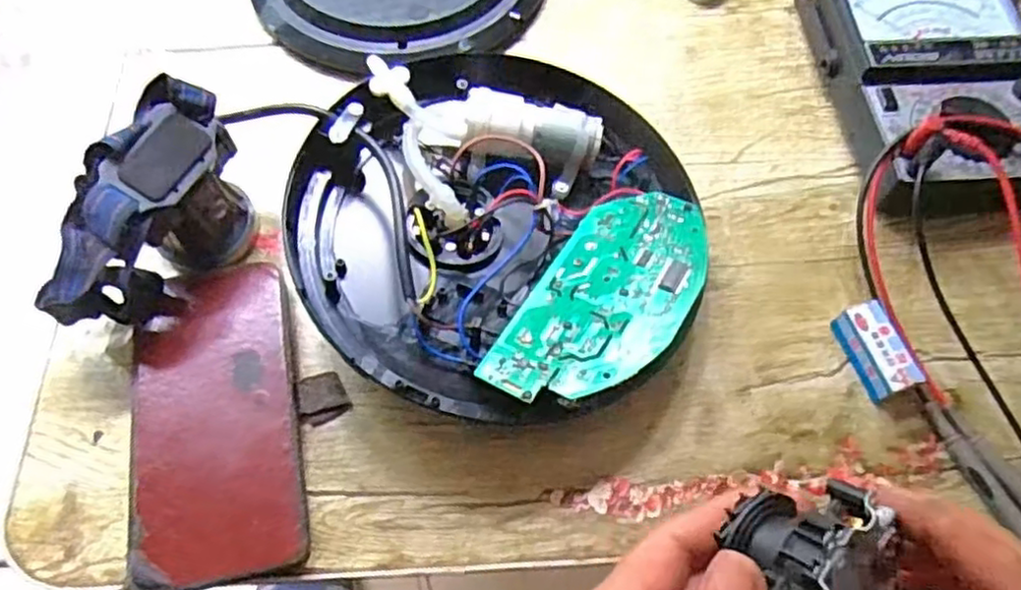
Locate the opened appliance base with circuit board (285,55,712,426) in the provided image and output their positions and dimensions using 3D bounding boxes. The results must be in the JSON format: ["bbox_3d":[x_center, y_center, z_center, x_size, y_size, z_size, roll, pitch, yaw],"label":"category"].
[{"bbox_3d":[-0.006,-0.031,0.384,0.217,0.055,0.196,9,67,2],"label":"opened appliance base with circuit board"}]

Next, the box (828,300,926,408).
[{"bbox_3d":[0.196,0.030,0.377,0.024,0.021,0.048,-15,68,-8],"label":"box"}]

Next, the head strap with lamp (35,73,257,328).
[{"bbox_3d":[-0.187,-0.037,0.366,0.052,0.083,0.120,27,69,10],"label":"head strap with lamp"}]

